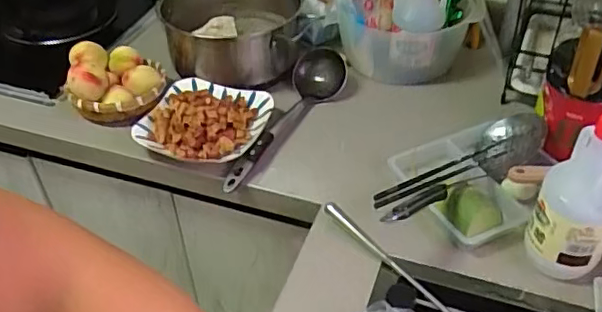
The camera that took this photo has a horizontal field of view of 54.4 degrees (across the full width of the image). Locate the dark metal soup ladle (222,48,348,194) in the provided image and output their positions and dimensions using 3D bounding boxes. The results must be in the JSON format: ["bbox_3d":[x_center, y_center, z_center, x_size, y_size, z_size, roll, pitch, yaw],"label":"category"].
[{"bbox_3d":[-0.011,-0.066,0.948,0.079,0.055,0.353,13,44,16],"label":"dark metal soup ladle"}]

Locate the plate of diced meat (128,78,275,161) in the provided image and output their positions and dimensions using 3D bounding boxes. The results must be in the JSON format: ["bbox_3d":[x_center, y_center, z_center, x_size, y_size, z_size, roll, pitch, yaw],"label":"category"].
[{"bbox_3d":[-0.150,-0.056,0.918,0.169,0.043,0.175,14,44,18],"label":"plate of diced meat"}]

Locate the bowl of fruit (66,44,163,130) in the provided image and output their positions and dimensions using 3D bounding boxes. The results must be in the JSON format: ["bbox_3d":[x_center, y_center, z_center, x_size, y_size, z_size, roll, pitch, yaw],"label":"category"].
[{"bbox_3d":[-0.302,-0.126,0.971,0.141,0.099,0.139,-1,42,1],"label":"bowl of fruit"}]

